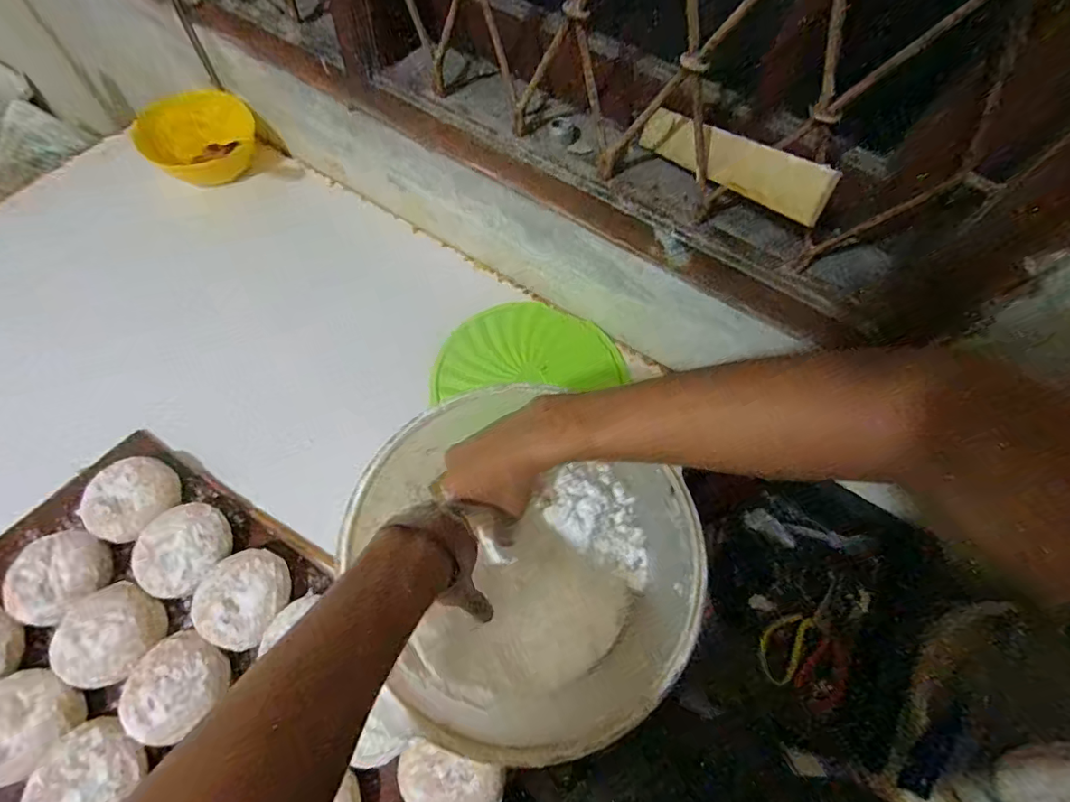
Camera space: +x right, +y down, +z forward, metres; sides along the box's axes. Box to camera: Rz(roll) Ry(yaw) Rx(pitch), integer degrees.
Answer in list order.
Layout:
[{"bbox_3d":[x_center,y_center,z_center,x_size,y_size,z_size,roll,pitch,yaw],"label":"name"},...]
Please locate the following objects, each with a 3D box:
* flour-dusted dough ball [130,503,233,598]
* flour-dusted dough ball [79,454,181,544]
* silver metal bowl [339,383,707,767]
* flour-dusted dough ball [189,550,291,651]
[{"bbox_3d":[-0.361,0.155,0.529,0.085,0.045,0.078,0,63,-1],"label":"flour-dusted dough ball"},{"bbox_3d":[-0.432,0.107,0.556,0.088,0.038,0.081,0,63,-1],"label":"flour-dusted dough ball"},{"bbox_3d":[-0.008,0.144,0.446,0.251,0.202,0.234,0,63,-1],"label":"silver metal bowl"},{"bbox_3d":[-0.290,0.196,0.519,0.083,0.039,0.087,18,65,8],"label":"flour-dusted dough ball"}]

